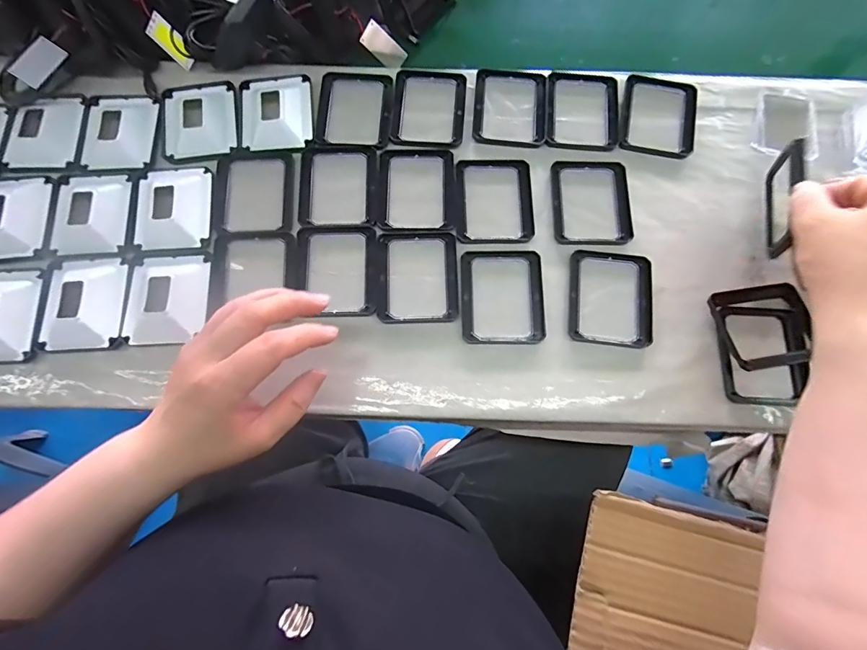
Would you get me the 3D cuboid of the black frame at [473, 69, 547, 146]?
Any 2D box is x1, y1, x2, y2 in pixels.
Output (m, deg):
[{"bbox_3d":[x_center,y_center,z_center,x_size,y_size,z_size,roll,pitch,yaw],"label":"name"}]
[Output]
[{"bbox_3d":[0.073,-0.207,0.392,0.068,0.005,0.082,5,75,1],"label":"black frame"}]

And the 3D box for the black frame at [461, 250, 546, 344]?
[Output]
[{"bbox_3d":[0.058,-0.025,0.347,0.068,0.005,0.082,0,74,0],"label":"black frame"}]

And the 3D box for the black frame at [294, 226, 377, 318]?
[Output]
[{"bbox_3d":[-0.083,-0.045,0.350,0.069,0.005,0.082,-2,74,-1],"label":"black frame"}]

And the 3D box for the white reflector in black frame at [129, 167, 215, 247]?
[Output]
[{"bbox_3d":[-0.226,-0.103,0.357,0.065,0.012,0.079,0,74,0],"label":"white reflector in black frame"}]

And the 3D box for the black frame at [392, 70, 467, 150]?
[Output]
[{"bbox_3d":[-0.004,-0.208,0.393,0.067,0.005,0.085,6,75,1],"label":"black frame"}]

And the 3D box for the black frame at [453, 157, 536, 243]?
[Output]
[{"bbox_3d":[0.053,-0.113,0.370,0.070,0.005,0.084,0,74,0],"label":"black frame"}]

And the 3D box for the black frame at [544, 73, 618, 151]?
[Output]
[{"bbox_3d":[0.142,-0.206,0.395,0.067,0.006,0.085,5,75,1],"label":"black frame"}]

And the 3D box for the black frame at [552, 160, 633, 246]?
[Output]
[{"bbox_3d":[0.142,-0.112,0.371,0.066,0.005,0.084,2,74,0],"label":"black frame"}]

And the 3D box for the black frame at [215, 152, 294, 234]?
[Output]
[{"bbox_3d":[-0.160,-0.120,0.371,0.068,0.007,0.084,-4,75,-1],"label":"black frame"}]

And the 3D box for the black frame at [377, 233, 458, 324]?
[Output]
[{"bbox_3d":[-0.013,-0.041,0.352,0.068,0.005,0.080,-1,74,-1],"label":"black frame"}]

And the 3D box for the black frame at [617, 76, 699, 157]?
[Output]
[{"bbox_3d":[0.215,-0.201,0.395,0.066,0.007,0.088,11,75,3],"label":"black frame"}]

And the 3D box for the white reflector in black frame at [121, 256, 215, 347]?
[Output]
[{"bbox_3d":[-0.216,-0.023,0.334,0.063,0.010,0.076,0,74,0],"label":"white reflector in black frame"}]

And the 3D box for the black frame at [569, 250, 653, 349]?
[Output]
[{"bbox_3d":[0.150,-0.024,0.349,0.069,0.006,0.082,8,75,2],"label":"black frame"}]

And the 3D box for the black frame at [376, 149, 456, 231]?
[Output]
[{"bbox_3d":[-0.015,-0.124,0.371,0.069,0.006,0.084,1,74,0],"label":"black frame"}]

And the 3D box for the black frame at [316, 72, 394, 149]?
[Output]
[{"bbox_3d":[-0.074,-0.204,0.390,0.067,0.005,0.083,4,74,1],"label":"black frame"}]

